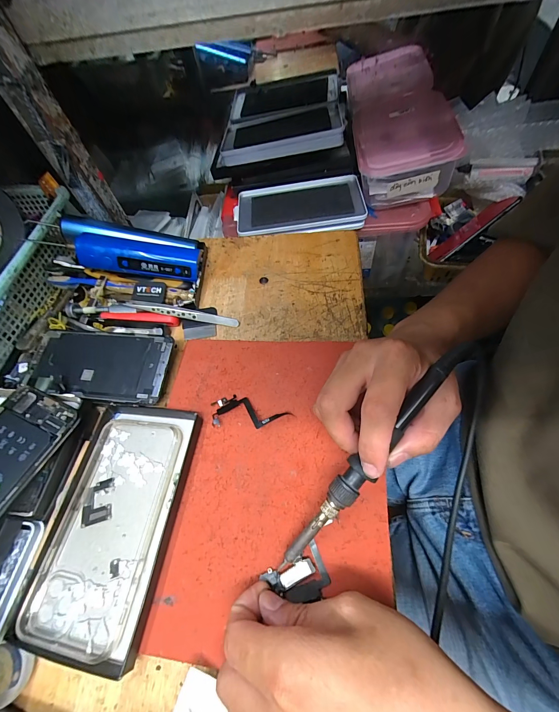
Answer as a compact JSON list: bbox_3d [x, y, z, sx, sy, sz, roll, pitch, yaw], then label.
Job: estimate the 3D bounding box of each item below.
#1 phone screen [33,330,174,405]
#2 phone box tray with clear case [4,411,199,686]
[{"bbox_3d":[-0.183,0.008,0.308,0.142,0.010,0.071,4,66,7],"label":"phone screen"},{"bbox_3d":[-0.134,0.127,0.251,0.099,0.015,0.177,4,61,9],"label":"phone box tray with clear case"}]

